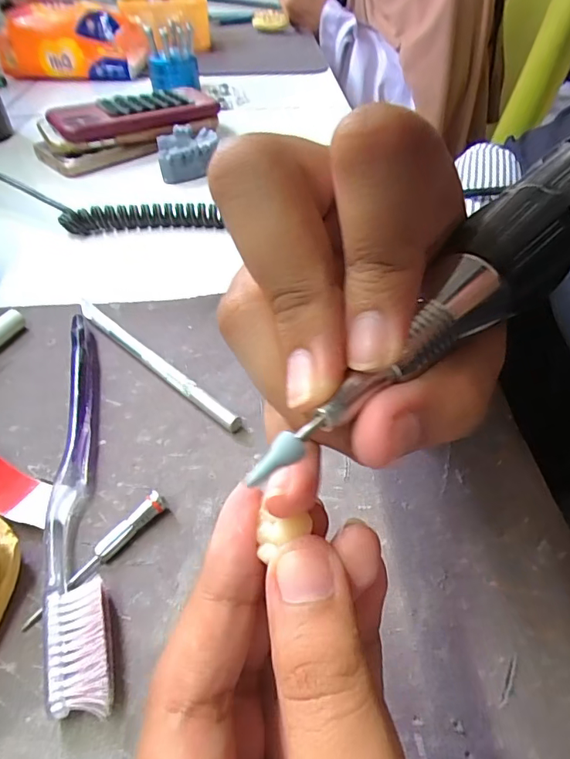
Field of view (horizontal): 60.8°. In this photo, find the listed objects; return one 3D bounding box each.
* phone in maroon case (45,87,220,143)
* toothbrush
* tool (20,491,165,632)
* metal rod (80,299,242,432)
[{"bbox_3d":[-0.141,-0.259,0.468,0.158,0.024,0.062,-22,48,-20],"label":"phone in maroon case"},{"bbox_3d":[-0.087,0.033,0.201,0.021,0.015,0.186,-13,47,-12],"label":"toothbrush"},{"bbox_3d":[-0.067,0.063,0.174,0.006,0.009,0.058,29,52,27],"label":"tool"},{"bbox_3d":[-0.070,-0.010,0.248,0.135,0.008,0.009,35,55,29],"label":"metal rod"}]

